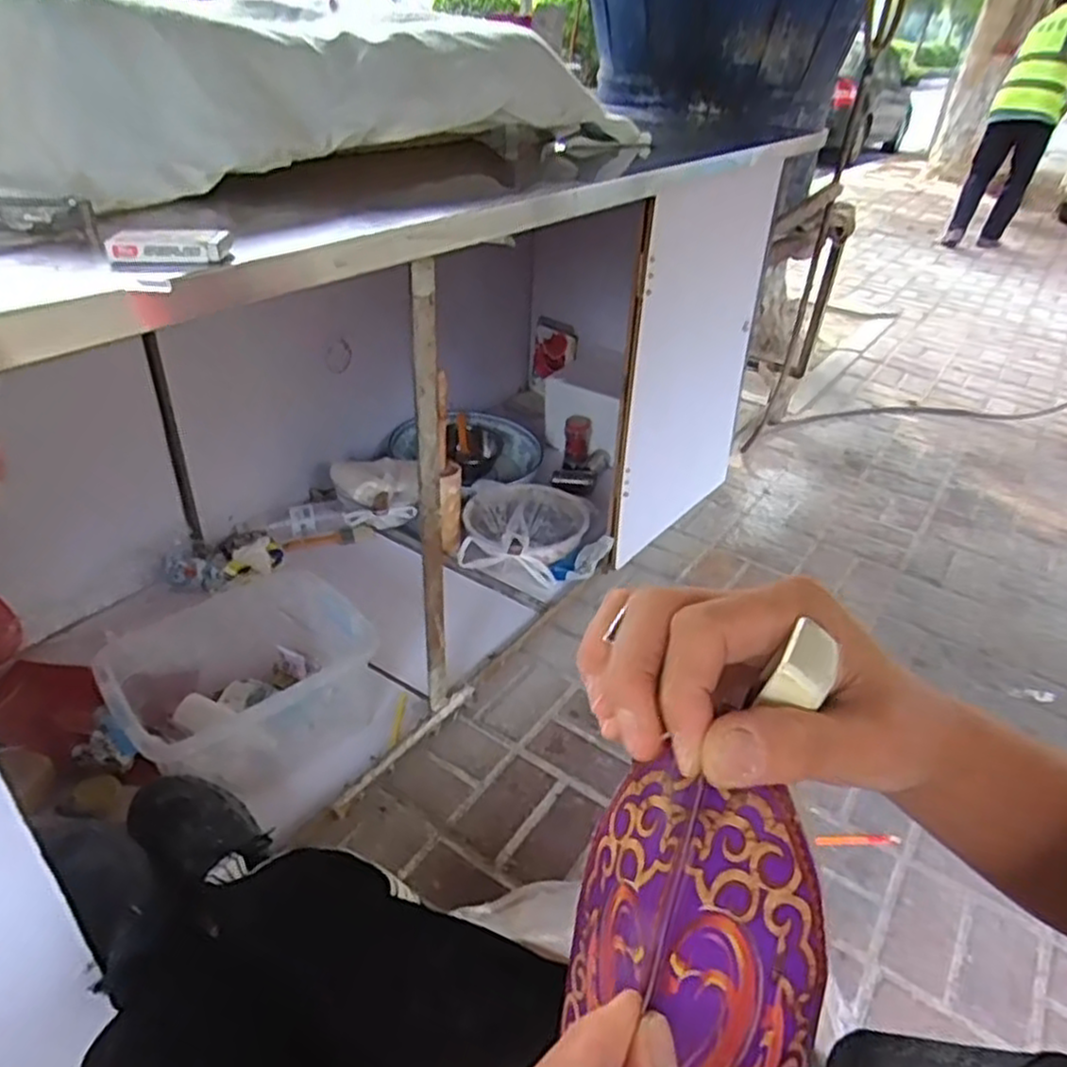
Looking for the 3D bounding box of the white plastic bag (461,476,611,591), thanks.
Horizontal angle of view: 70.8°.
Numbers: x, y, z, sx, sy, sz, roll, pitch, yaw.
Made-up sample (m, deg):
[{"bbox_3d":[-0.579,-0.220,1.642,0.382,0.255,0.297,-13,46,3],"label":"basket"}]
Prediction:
[{"bbox_3d":[0.002,-0.007,1.497,0.279,0.078,0.285,4,34,-1],"label":"white plastic bag"}]

